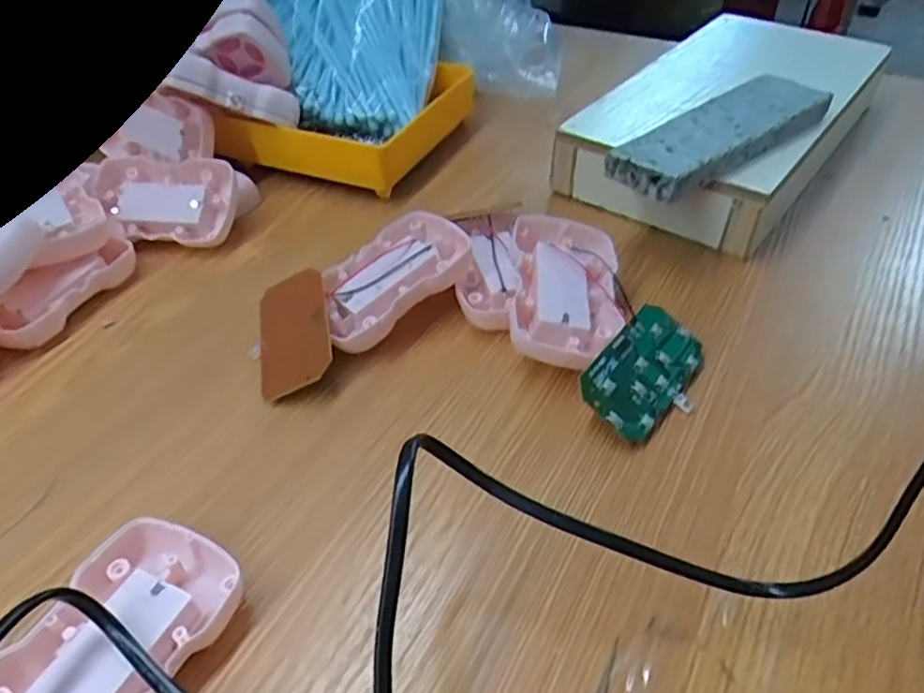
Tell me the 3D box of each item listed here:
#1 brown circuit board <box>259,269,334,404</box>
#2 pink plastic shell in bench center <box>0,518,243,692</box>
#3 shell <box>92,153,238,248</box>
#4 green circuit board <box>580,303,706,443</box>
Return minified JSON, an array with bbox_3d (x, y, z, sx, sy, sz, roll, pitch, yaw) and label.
[{"bbox_3d":[-0.083,-0.008,0.330,0.038,0.004,0.072,-25,49,10],"label":"brown circuit board"},{"bbox_3d":[-0.114,0.101,0.218,0.054,0.020,0.090,15,44,18],"label":"pink plastic shell in bench center"},{"bbox_3d":[-0.181,-0.088,0.409,0.087,0.018,0.054,5,74,3],"label":"shell"},{"bbox_3d":[0.085,0.011,0.304,0.042,0.004,0.071,44,58,7],"label":"green circuit board"}]

